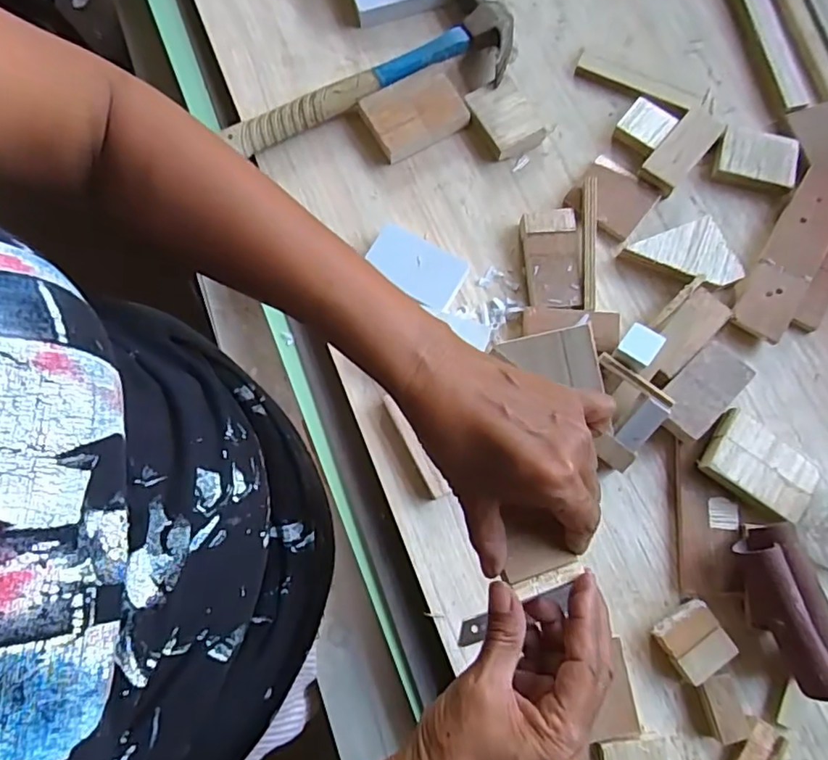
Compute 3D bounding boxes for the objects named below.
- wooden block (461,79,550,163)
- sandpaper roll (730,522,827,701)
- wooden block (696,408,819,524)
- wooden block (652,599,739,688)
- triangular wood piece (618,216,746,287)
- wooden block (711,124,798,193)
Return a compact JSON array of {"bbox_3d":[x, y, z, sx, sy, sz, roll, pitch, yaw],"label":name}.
[{"bbox_3d":[0.082,-0.234,0.508,0.055,0.018,0.067,-26,78,-5],"label":"wooden block"},{"bbox_3d":[0.262,0.155,0.392,0.050,0.042,0.102,-24,78,-5],"label":"sandpaper roll"},{"bbox_3d":[0.261,0.066,0.430,0.081,0.023,0.053,35,80,8],"label":"wooden block"},{"bbox_3d":[0.199,0.186,0.402,0.042,0.019,0.042,-33,79,-6],"label":"wooden block"},{"bbox_3d":[0.223,-0.098,0.471,0.084,0.014,0.059,-19,78,-3],"label":"triangular wood piece"},{"bbox_3d":[0.298,-0.193,0.492,0.065,0.013,0.054,14,78,4],"label":"wooden block"}]

